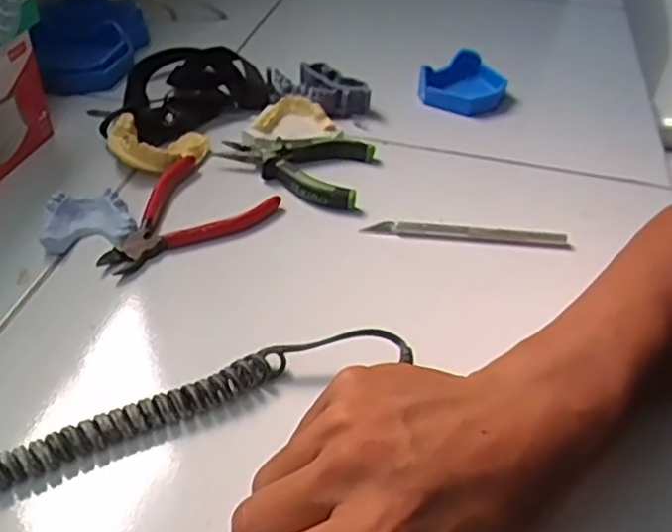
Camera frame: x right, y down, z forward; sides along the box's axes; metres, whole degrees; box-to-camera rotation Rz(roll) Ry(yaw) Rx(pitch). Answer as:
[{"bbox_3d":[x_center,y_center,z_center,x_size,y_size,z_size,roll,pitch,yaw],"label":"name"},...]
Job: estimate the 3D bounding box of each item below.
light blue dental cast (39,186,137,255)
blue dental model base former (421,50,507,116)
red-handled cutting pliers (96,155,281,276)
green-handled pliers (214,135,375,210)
[{"bbox_3d":[-0.162,-0.030,0.450,0.055,0.022,0.040,-7,41,-12],"label":"light blue dental cast"},{"bbox_3d":[0.121,-0.168,0.626,0.064,0.027,0.090,22,43,21],"label":"blue dental model base former"},{"bbox_3d":[-0.107,-0.032,0.465,0.082,0.020,0.119,27,45,25],"label":"red-handled cutting pliers"},{"bbox_3d":[-0.033,-0.078,0.518,0.111,0.015,0.078,11,40,8],"label":"green-handled pliers"}]

